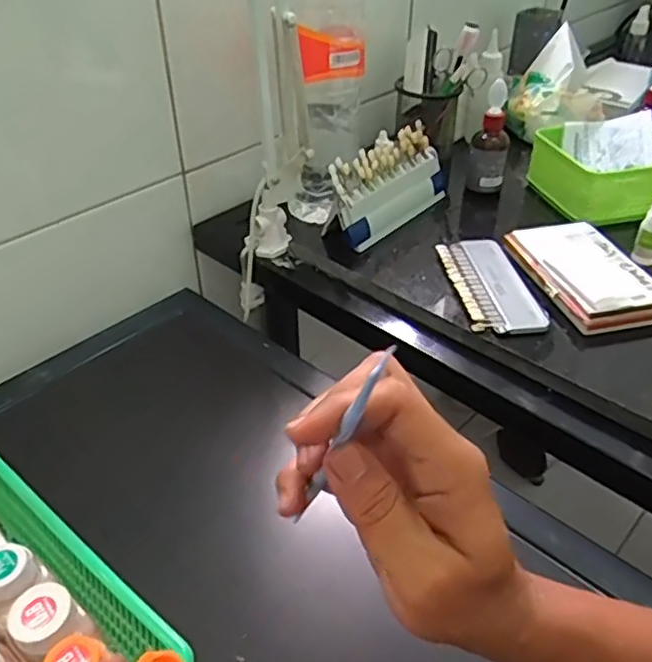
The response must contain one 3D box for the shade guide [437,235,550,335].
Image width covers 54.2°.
[{"bbox_3d":[0.154,-0.046,0.599,0.068,0.009,0.151,-4,39,-5],"label":"shade guide"}]

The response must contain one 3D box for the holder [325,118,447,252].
[{"bbox_3d":[0.072,-0.158,0.680,0.043,0.081,0.177,28,46,30],"label":"holder"}]

